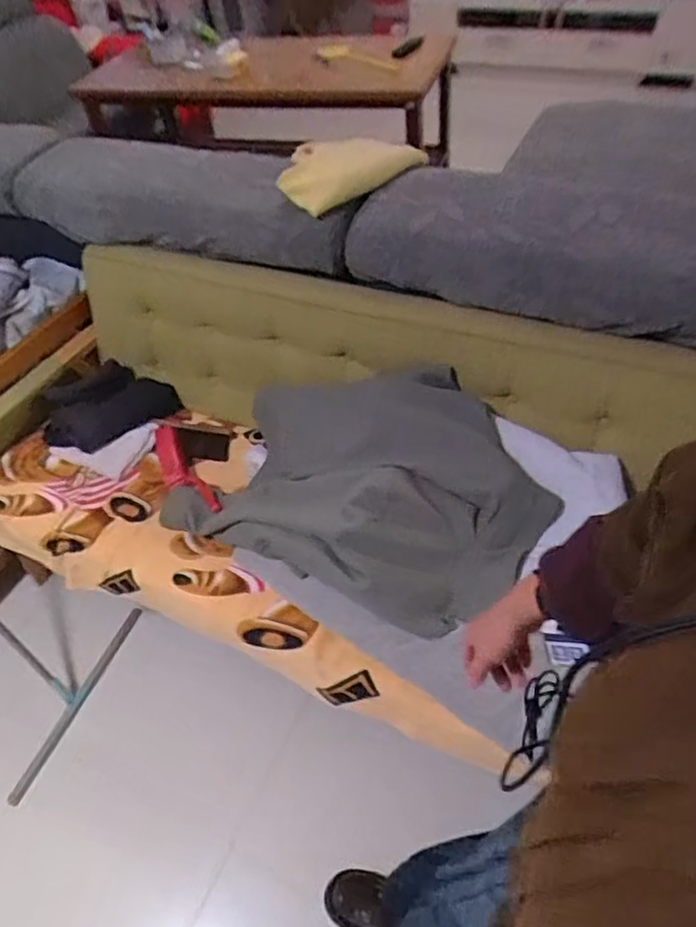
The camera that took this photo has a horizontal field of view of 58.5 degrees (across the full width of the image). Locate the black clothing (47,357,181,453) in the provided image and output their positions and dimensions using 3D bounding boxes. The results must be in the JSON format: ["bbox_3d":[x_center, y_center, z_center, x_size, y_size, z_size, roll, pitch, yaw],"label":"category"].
[{"bbox_3d":[-0.617,-0.151,1.576,0.325,0.088,0.219,-29,52,-18],"label":"black clothing"}]

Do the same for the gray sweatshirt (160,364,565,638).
[{"bbox_3d":[0.007,0.015,1.240,0.738,0.232,0.469,24,56,25],"label":"gray sweatshirt"}]

